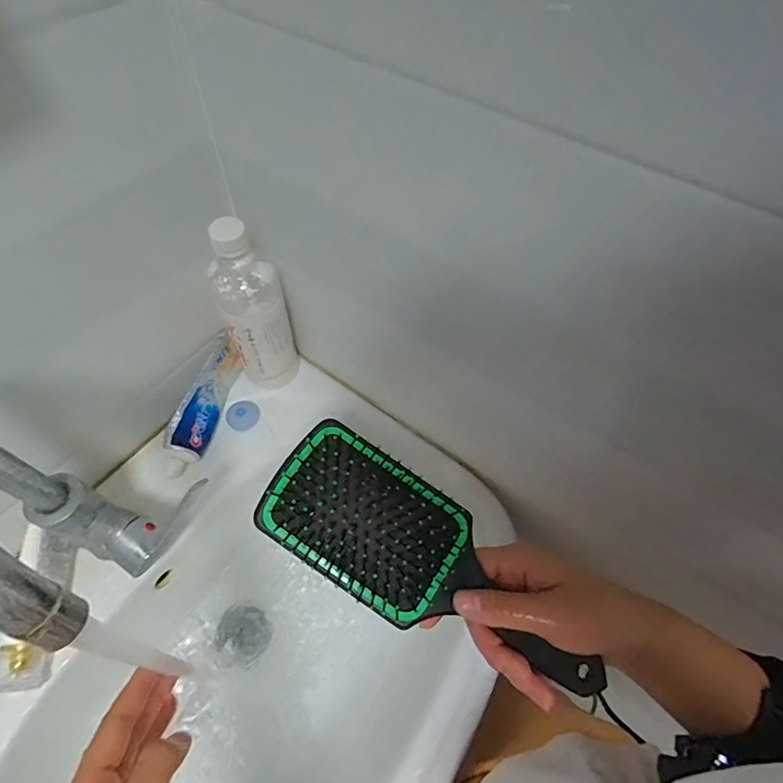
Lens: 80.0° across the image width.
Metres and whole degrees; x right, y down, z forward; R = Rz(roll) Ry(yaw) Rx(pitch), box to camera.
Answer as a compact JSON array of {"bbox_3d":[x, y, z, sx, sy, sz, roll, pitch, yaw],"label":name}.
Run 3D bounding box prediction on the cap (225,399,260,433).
[{"bbox_3d":[-0.172,0.026,0.539,0.036,0.007,0.040,-15,60,-12],"label":"cap"}]

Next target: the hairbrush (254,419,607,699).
[{"bbox_3d":[0.029,0.106,0.274,0.221,0.030,0.074,36,61,1],"label":"hairbrush"}]

